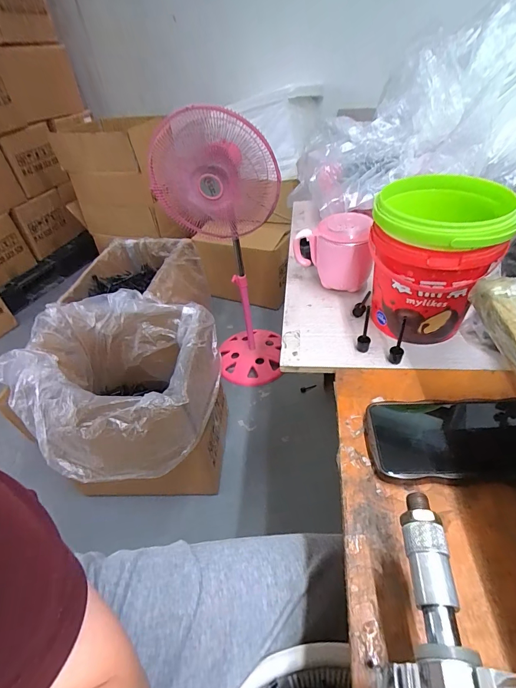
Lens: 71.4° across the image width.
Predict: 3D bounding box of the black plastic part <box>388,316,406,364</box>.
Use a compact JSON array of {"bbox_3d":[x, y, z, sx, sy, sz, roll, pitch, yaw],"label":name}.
[{"bbox_3d":[0.156,-0.003,0.396,0.015,0.057,0.014,11,46,19],"label":"black plastic part"}]

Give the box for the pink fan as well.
[{"bbox_3d":[-0.094,-0.245,1.148,0.307,0.868,0.262,-9,43,-1],"label":"pink fan"}]

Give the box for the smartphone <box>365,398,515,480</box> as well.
[{"bbox_3d":[0.182,0.081,0.322,0.157,0.015,0.076,-4,43,4],"label":"smartphone"}]

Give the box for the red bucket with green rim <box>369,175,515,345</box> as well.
[{"bbox_3d":[0.194,-0.090,0.409,0.122,0.148,0.122,11,46,19],"label":"red bucket with green rim"}]

